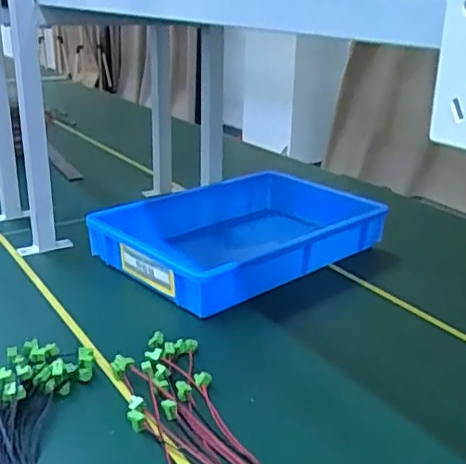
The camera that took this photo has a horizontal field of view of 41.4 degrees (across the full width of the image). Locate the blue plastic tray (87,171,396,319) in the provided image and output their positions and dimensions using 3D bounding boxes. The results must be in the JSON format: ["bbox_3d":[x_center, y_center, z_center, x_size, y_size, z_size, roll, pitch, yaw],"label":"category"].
[{"bbox_3d":[0.021,-0.001,1.059,0.458,0.083,0.299,-16,28,-39],"label":"blue plastic tray"}]

